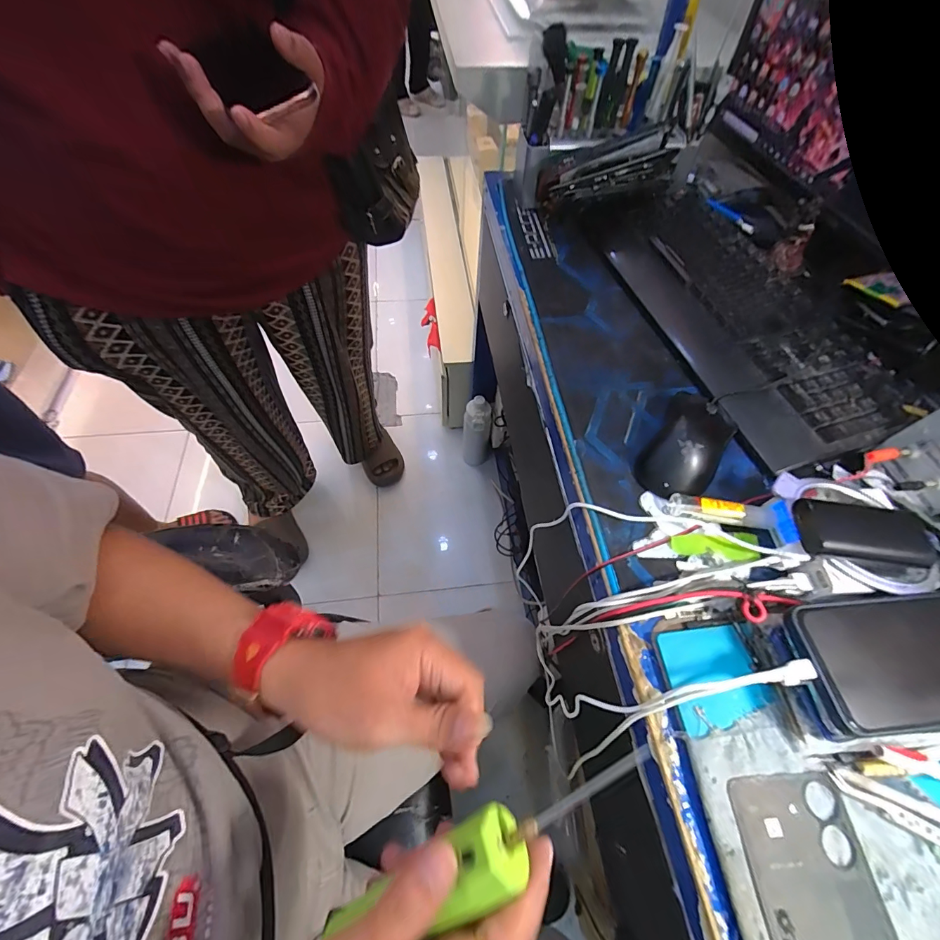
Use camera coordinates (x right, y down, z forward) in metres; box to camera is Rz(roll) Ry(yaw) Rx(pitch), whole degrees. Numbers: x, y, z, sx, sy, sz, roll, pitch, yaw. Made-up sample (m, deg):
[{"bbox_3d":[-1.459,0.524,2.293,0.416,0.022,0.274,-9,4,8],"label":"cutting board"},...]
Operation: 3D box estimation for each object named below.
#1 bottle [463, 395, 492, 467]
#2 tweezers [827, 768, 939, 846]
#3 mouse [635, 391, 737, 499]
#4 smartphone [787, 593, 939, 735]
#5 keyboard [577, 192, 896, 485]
[{"bbox_3d":[0.022,-0.117,1.208,0.080,0.260,0.097,6,59,0],"label":"bottle"},{"bbox_3d":[0.299,0.229,0.262,0.121,0.006,0.024,24,61,10],"label":"tweezers"},{"bbox_3d":[0.215,-0.026,0.395,0.067,0.036,0.119,32,63,15],"label":"mouse"},{"bbox_3d":[0.308,0.127,0.275,0.159,0.009,0.079,-2,60,-5],"label":"smartphone"},{"bbox_3d":[0.306,-0.199,0.498,0.178,0.045,0.439,-10,61,-10],"label":"keyboard"}]

